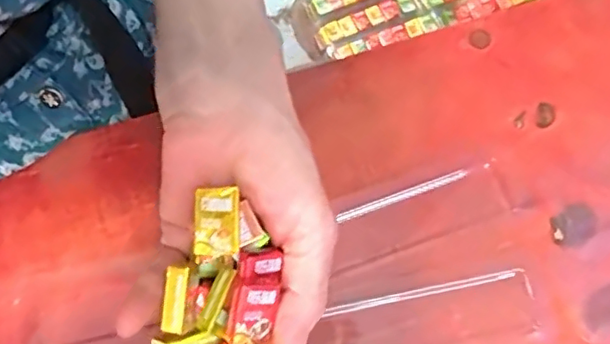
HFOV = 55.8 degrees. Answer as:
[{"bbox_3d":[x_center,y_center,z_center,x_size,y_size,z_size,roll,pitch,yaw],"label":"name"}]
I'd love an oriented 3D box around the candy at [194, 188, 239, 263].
[{"bbox_3d":[-0.033,0.020,0.214,0.015,0.004,0.026,-2,74,1],"label":"candy"}]

